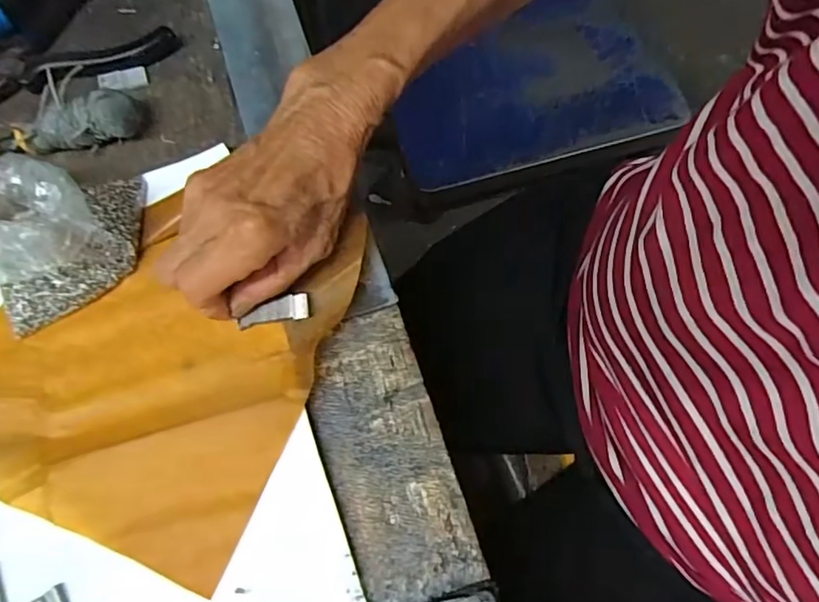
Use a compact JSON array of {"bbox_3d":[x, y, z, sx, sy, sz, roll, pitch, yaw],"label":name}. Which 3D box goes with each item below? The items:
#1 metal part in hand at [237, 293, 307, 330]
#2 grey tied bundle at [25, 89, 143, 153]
[{"bbox_3d":[-0.071,0.006,0.290,0.039,0.007,0.012,-16,70,4],"label":"metal part in hand"},{"bbox_3d":[-0.191,-0.102,0.329,0.065,0.030,0.022,-17,70,-4],"label":"grey tied bundle"}]

